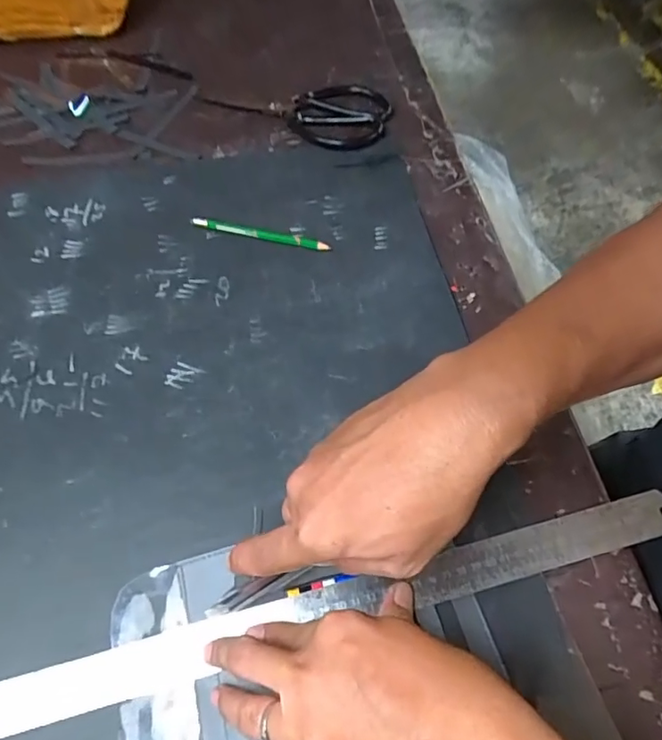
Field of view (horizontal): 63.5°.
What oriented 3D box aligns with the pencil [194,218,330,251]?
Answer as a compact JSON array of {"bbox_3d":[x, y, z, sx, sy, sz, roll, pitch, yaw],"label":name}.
[{"bbox_3d":[-0.068,-0.127,0.497,0.138,0.010,0.008,15,59,12],"label":"pencil"}]

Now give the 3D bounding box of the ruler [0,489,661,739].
[{"bbox_3d":[-0.028,0.156,0.327,0.520,0.007,0.030,-14,70,-6],"label":"ruler"}]

